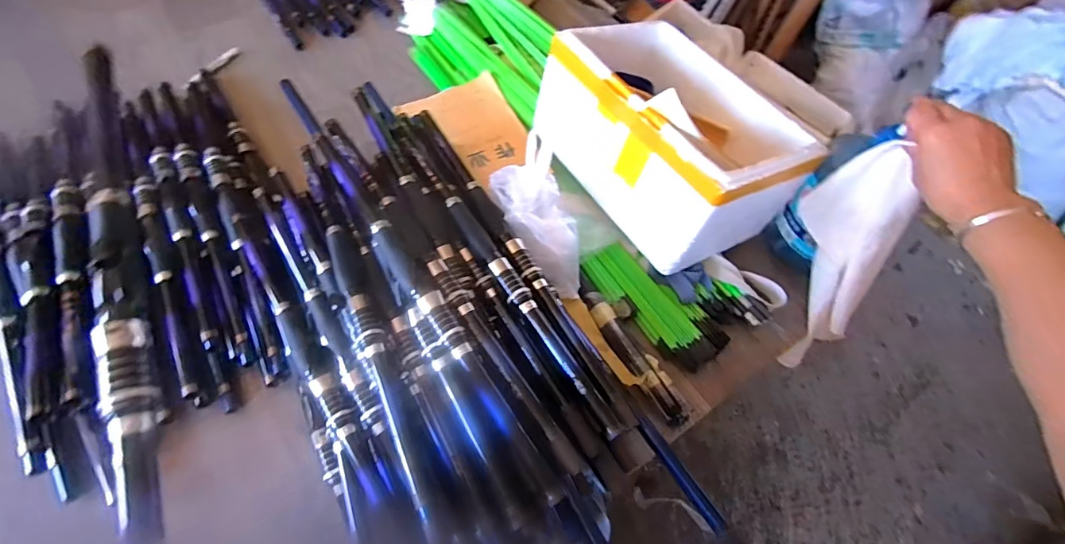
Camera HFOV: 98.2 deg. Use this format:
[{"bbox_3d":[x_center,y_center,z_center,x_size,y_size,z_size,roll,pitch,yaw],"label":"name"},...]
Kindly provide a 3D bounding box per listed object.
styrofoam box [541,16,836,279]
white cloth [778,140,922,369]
[{"bbox_3d":[0.181,-0.195,0.649,0.236,0.185,0.348,-33,68,-19],"label":"styrofoam box"},{"bbox_3d":[0.400,-0.005,0.616,0.053,0.349,0.098,-18,38,-13],"label":"white cloth"}]

